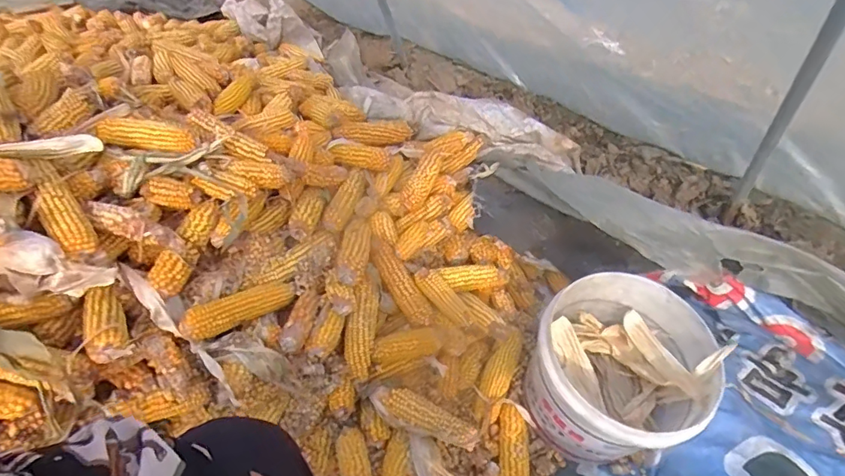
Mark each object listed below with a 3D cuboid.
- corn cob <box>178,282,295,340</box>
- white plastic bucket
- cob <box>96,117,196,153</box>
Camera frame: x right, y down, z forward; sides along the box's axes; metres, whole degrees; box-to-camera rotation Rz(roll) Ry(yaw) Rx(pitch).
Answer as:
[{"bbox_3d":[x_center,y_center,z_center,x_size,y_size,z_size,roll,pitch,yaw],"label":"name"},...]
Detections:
[{"bbox_3d":[-0.290,0.109,0.753,0.042,0.041,0.186,33,29,27],"label":"corn cob"},{"bbox_3d":[0.317,0.228,0.792,0.262,0.206,0.254,-2,50,2],"label":"white plastic bucket"},{"bbox_3d":[-0.439,-0.164,0.758,0.145,0.040,0.049,7,51,9],"label":"cob"}]

